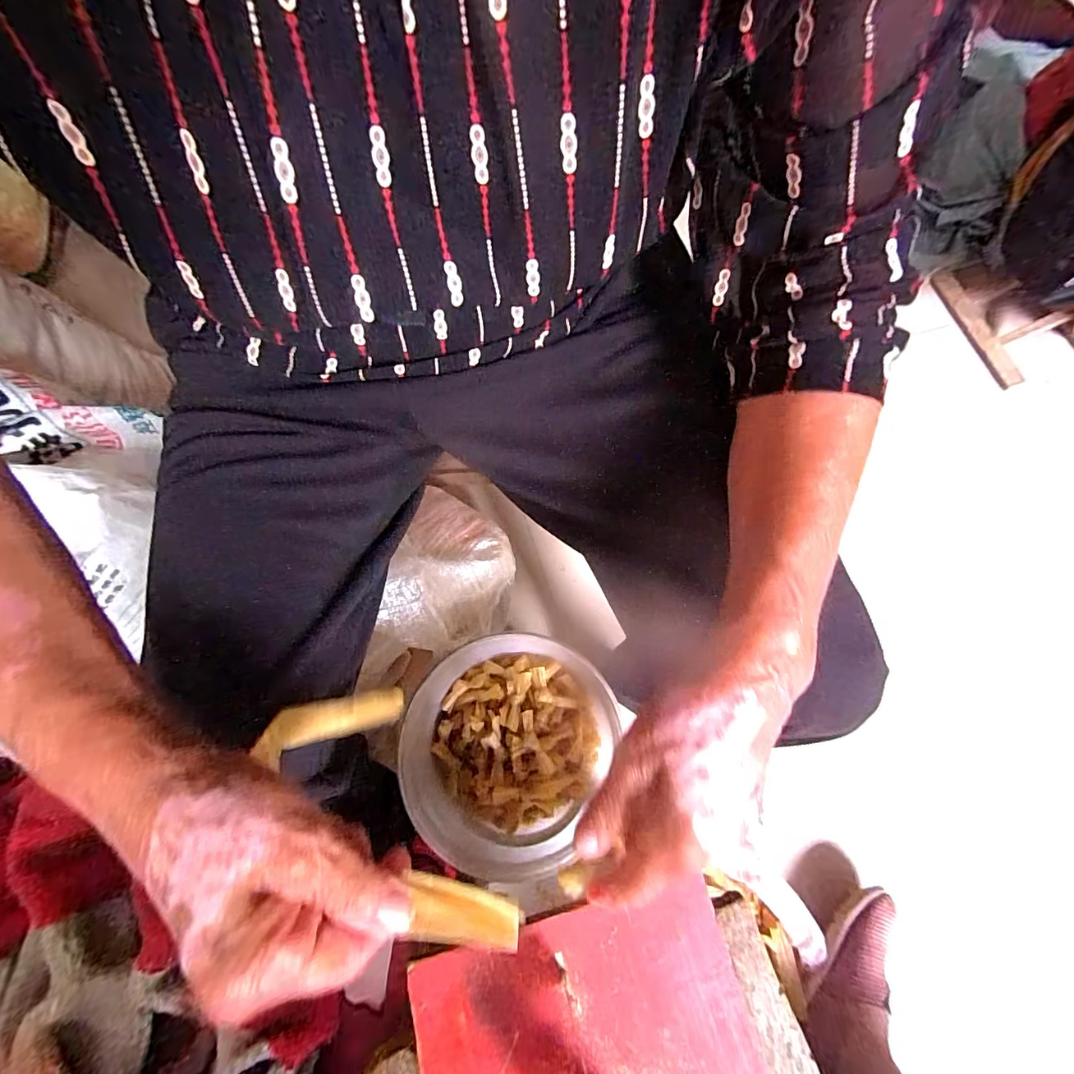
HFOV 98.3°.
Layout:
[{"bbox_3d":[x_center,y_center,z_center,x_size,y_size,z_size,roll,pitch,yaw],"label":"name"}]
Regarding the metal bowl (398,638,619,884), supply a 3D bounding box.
[{"bbox_3d":[-0.045,0.255,0.552,0.241,0.136,0.260,1,70,-2],"label":"metal bowl"}]

